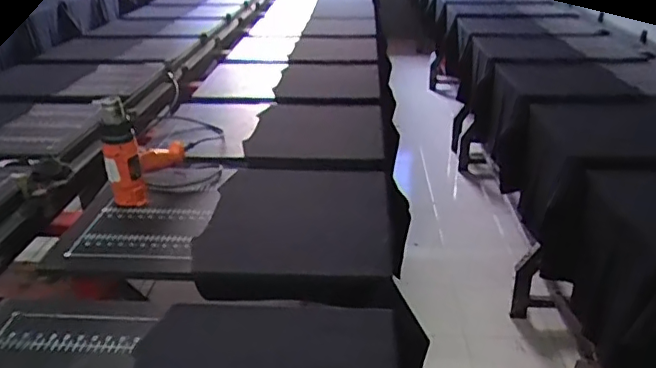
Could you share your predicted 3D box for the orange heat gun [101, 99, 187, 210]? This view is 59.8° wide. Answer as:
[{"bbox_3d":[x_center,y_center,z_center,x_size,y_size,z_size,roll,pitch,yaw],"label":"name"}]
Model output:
[{"bbox_3d":[-0.370,-0.082,1.151,0.061,0.209,0.192,9,28,19],"label":"orange heat gun"}]

